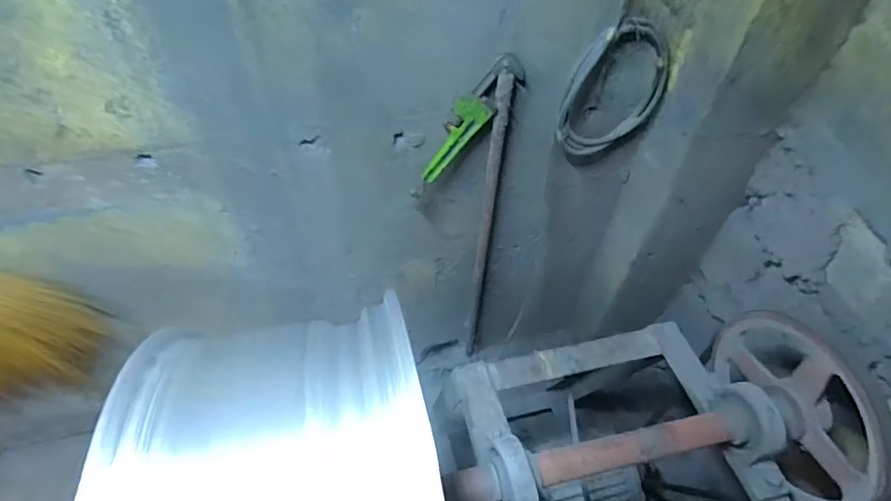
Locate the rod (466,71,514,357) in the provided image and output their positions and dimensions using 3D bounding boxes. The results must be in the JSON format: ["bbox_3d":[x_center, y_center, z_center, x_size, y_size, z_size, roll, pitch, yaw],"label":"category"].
[{"bbox_3d":[0.076,-0.003,1.030,0.023,0.765,0.025,8,49,4],"label":"rod"}]

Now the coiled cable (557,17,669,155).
[{"bbox_3d":[0.264,-0.252,0.799,0.189,0.220,0.034,-15,53,-15],"label":"coiled cable"}]

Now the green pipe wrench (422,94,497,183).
[{"bbox_3d":[0.014,-0.172,0.798,0.057,0.152,0.024,6,40,-43],"label":"green pipe wrench"}]

